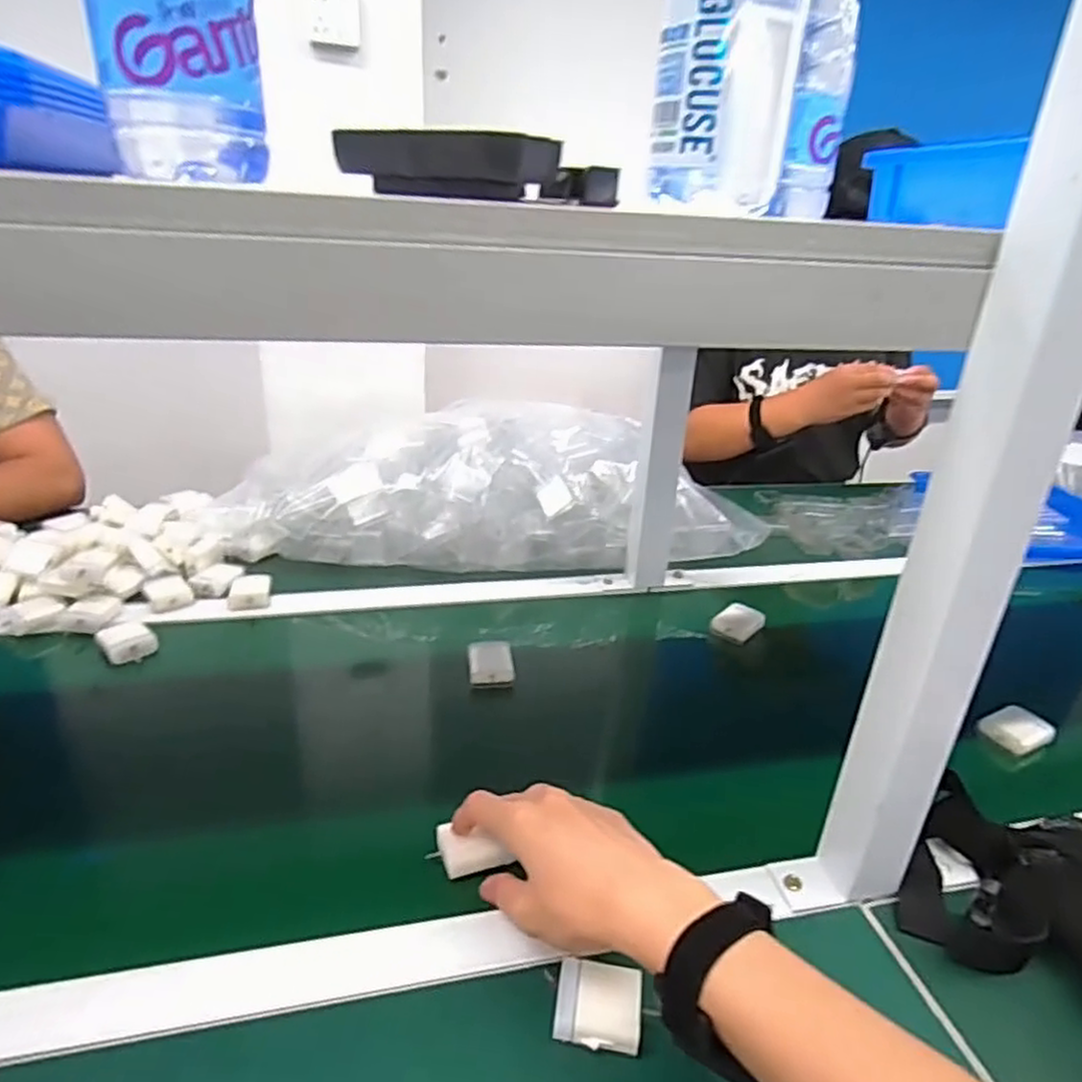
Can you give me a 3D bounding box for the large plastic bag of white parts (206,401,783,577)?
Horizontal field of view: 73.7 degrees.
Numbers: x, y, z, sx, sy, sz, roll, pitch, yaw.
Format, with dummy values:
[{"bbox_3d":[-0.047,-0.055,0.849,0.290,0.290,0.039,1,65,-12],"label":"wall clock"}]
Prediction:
[{"bbox_3d":[-0.061,-0.079,0.979,0.669,0.152,0.264,2,26,-3],"label":"large plastic bag of white parts"}]

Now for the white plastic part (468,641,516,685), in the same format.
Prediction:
[{"bbox_3d":[-0.049,0.121,0.724,0.044,0.013,0.061,0,26,-8],"label":"white plastic part"}]

